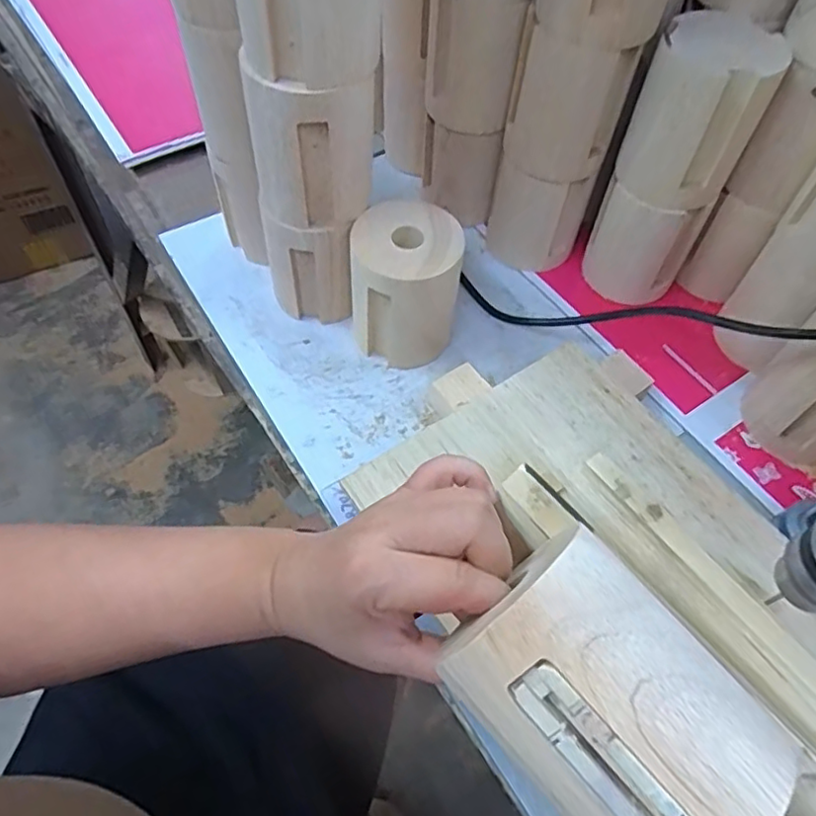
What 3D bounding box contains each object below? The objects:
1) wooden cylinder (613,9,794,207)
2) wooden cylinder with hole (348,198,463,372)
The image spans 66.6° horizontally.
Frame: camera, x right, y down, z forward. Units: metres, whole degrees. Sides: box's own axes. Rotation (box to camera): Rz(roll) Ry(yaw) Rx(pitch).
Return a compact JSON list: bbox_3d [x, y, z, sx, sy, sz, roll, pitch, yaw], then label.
[{"bbox_3d":[0.201,-0.207,0.435,0.077,0.097,0.082,21,61,11],"label":"wooden cylinder"},{"bbox_3d":[-0.002,-0.095,0.477,0.077,0.101,0.082,3,59,1],"label":"wooden cylinder with hole"}]

